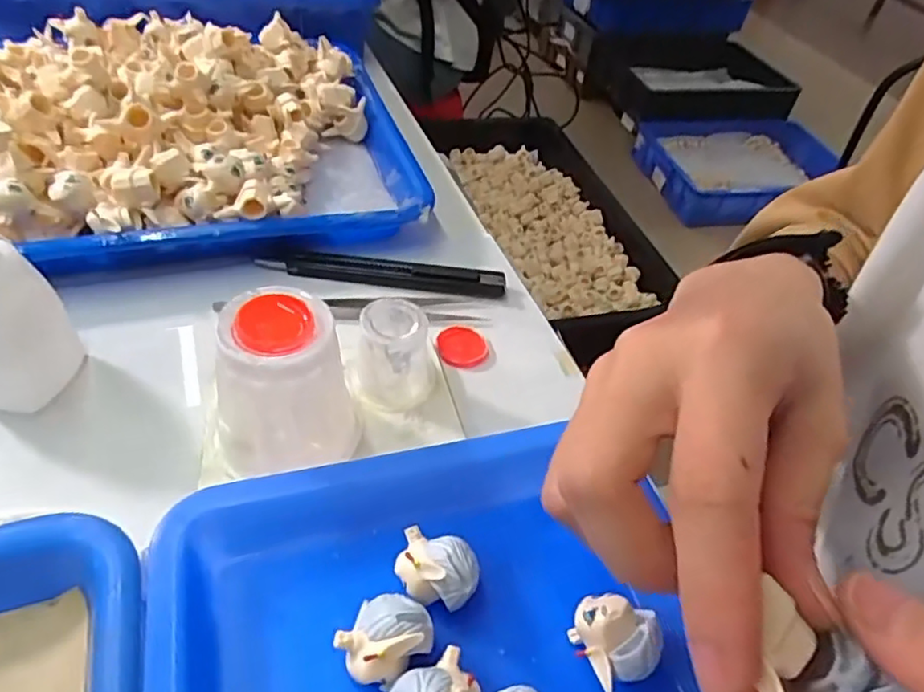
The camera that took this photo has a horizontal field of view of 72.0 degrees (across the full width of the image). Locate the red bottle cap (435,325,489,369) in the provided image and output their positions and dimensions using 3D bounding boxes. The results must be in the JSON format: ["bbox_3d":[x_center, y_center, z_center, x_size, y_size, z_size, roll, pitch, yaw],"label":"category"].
[{"bbox_3d":[0.000,-0.001,0.316,0.025,0.004,0.028,-1,46,-10],"label":"red bottle cap"}]

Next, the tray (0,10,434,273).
[{"bbox_3d":[-0.202,-0.124,0.371,0.331,0.064,0.234,-10,49,-18],"label":"tray"}]

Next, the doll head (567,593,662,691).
[{"bbox_3d":[0.049,0.096,0.208,0.021,0.025,0.027,-11,49,-20],"label":"doll head"}]

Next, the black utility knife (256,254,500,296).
[{"bbox_3d":[-0.042,-0.039,0.345,0.129,0.007,0.015,9,45,-1],"label":"black utility knife"}]

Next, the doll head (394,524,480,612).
[{"bbox_3d":[-0.009,0.078,0.218,0.028,0.024,0.021,15,46,5],"label":"doll head"}]

